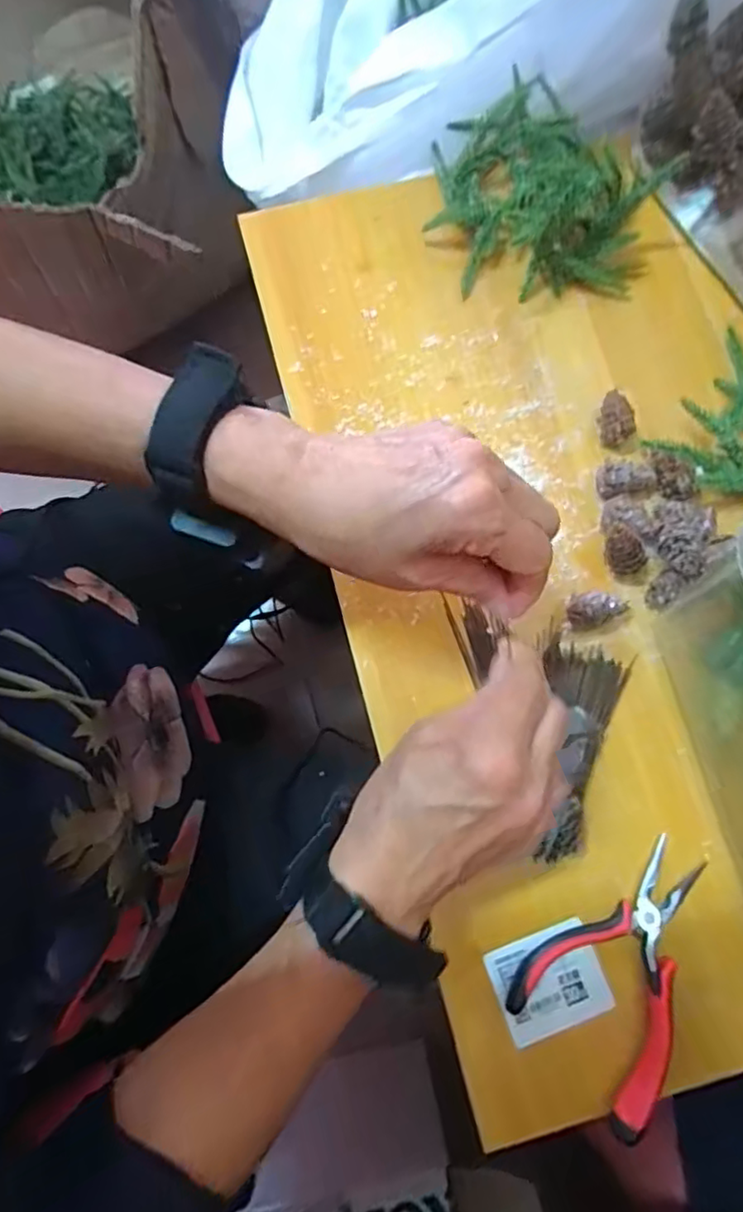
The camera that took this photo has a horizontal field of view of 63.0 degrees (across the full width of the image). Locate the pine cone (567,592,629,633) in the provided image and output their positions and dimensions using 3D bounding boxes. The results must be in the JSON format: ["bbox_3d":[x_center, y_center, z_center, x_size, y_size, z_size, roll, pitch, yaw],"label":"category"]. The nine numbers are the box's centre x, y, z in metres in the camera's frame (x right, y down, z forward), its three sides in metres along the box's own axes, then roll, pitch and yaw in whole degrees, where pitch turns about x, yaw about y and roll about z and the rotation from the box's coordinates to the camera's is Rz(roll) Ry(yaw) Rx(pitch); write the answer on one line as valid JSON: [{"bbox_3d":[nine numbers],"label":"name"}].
[{"bbox_3d":[0.135,0.003,0.366,0.035,0.022,0.022,-23,79,-5],"label":"pine cone"}]

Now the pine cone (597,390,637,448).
[{"bbox_3d":[0.158,-0.122,0.390,0.021,0.019,0.034,3,78,1],"label":"pine cone"}]

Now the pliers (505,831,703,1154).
[{"bbox_3d":[0.143,0.196,0.328,0.126,0.026,0.084,-44,81,-8],"label":"pliers"}]

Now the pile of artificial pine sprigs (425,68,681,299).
[{"bbox_3d":[0.116,-0.279,0.405,0.143,0.059,0.118,11,78,3],"label":"pile of artificial pine sprigs"}]

